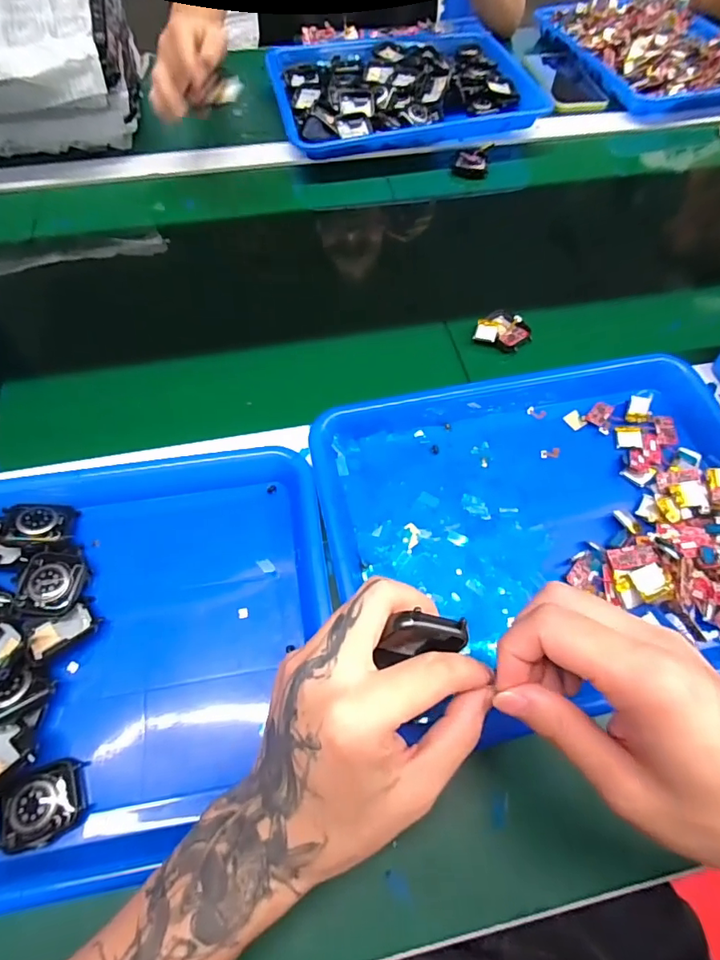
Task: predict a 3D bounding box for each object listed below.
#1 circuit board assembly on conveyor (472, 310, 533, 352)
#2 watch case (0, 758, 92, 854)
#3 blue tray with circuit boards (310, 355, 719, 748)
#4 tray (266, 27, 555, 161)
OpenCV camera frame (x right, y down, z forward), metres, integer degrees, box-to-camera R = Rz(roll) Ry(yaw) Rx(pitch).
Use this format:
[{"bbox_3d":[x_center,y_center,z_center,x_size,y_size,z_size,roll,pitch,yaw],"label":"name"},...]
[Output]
[{"bbox_3d":[0.138,-0.145,0.468,0.050,0.009,0.043,19,63,8],"label":"circuit board assembly on conveyor"},{"bbox_3d":[-0.179,0.184,0.278,0.044,0.013,0.038,-15,64,-9],"label":"watch case"},{"bbox_3d":[0.140,0.023,0.358,0.321,0.033,0.253,-11,63,-8],"label":"blue tray with circuit boards"},{"bbox_3d":[0.054,-0.517,0.635,0.324,0.036,0.238,-11,63,-8],"label":"tray"}]

